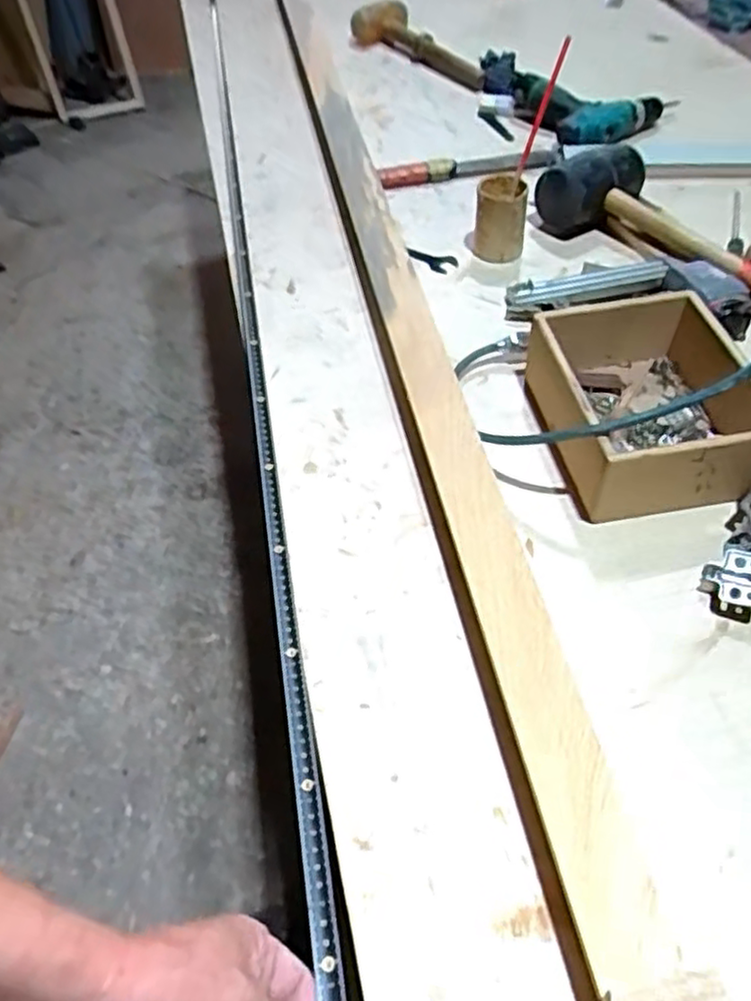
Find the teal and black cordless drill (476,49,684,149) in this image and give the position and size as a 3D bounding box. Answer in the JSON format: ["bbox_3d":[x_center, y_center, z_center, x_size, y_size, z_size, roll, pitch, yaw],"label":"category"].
[{"bbox_3d":[0.294,-0.628,1.129,0.305,0.076,0.200,16,55,17],"label":"teal and black cordless drill"}]

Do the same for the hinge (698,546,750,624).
[{"bbox_3d":[0.298,0.065,0.587,0.047,0.023,0.065,21,56,20],"label":"hinge"}]

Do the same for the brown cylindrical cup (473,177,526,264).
[{"bbox_3d":[0.157,-0.360,0.899,0.061,0.094,0.071,0,52,5],"label":"brown cylindrical cup"}]

